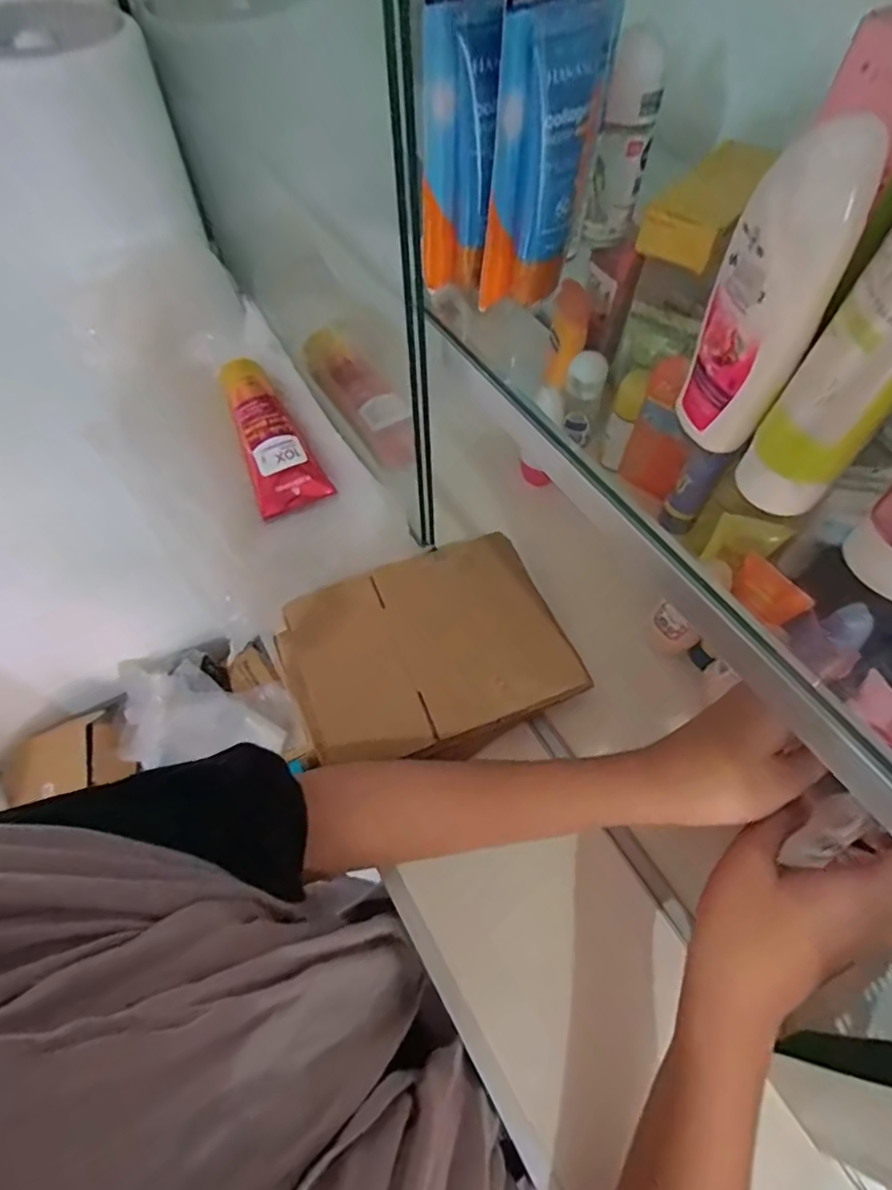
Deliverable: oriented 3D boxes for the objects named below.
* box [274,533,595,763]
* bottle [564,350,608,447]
[{"bbox_3d":[-0.015,0.049,0.472,0.214,0.045,0.165,-22,61,-11],"label":"box"},{"bbox_3d":[0.141,-0.202,0.596,0.037,0.085,0.042,13,61,9],"label":"bottle"}]

